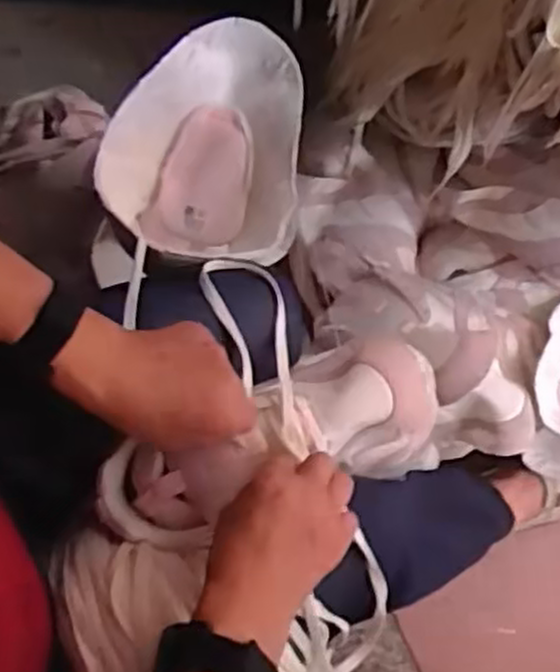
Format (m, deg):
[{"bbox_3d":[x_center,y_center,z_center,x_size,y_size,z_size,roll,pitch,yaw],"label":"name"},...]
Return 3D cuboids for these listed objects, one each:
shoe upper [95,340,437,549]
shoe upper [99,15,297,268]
[{"bbox_3d":[-0.006,0.079,0.573,0.251,0.061,0.096,-21,78,-3],"label":"shoe upper"},{"bbox_3d":[-0.068,-0.156,0.694,0.166,0.106,0.197,4,76,-1],"label":"shoe upper"}]

